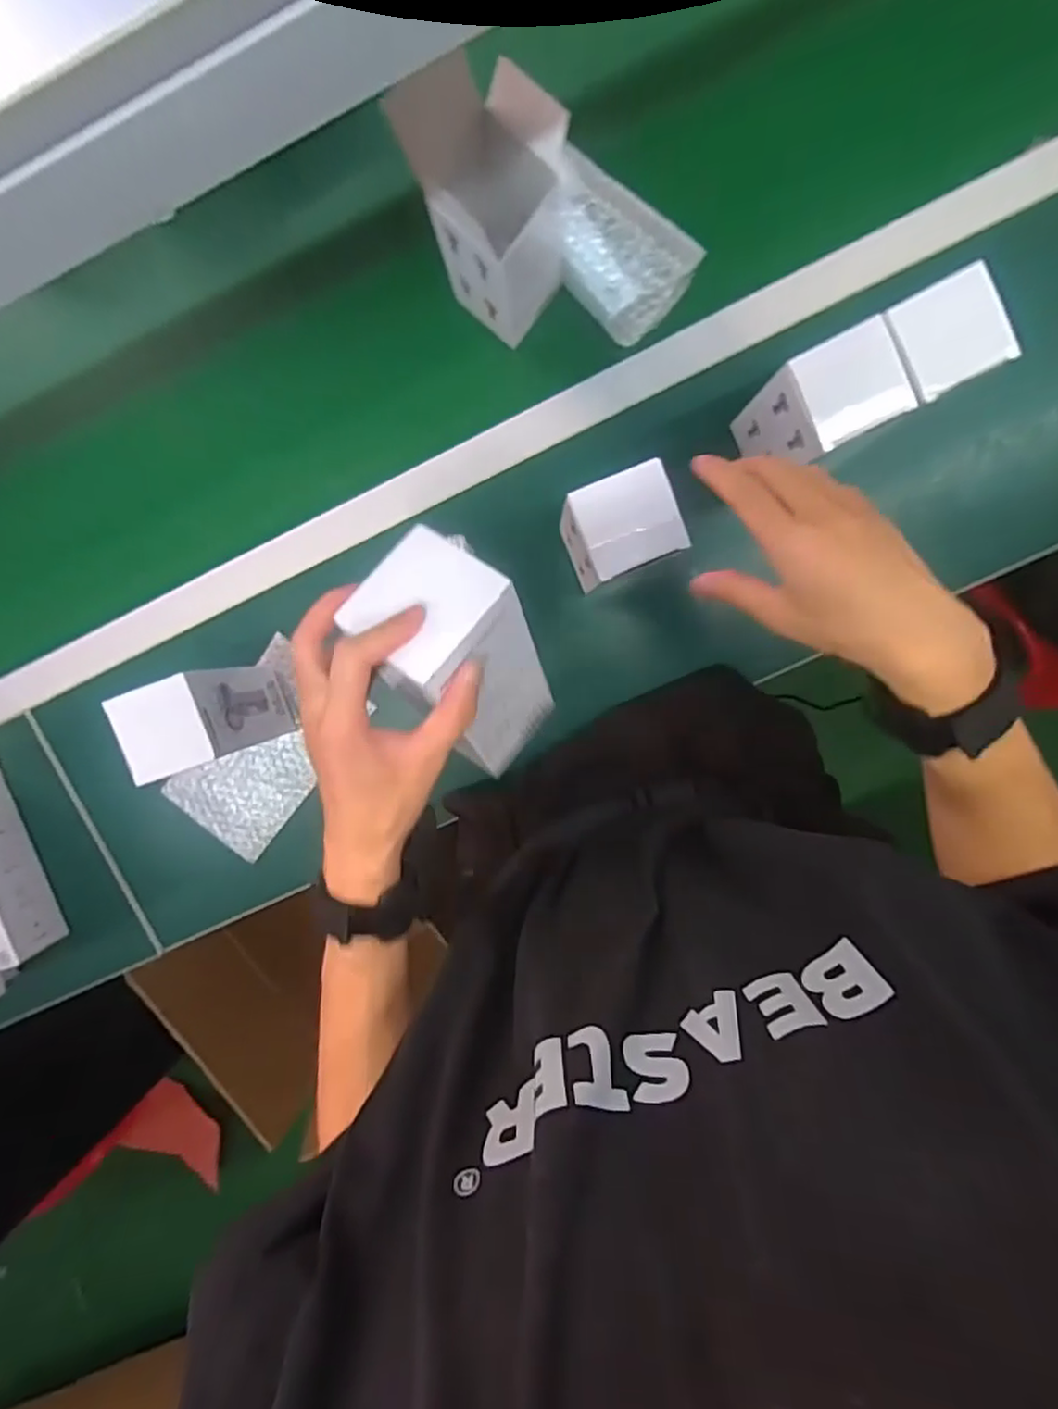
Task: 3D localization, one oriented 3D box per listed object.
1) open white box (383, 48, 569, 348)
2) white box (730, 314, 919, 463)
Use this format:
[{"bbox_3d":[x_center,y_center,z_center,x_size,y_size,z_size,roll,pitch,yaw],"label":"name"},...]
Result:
[{"bbox_3d":[-0.026,-0.390,0.527,0.095,0.219,0.098,33,97,-2],"label":"open white box"},{"bbox_3d":[0.228,-0.232,0.525,0.072,0.138,0.069,-25,95,6],"label":"white box"}]

